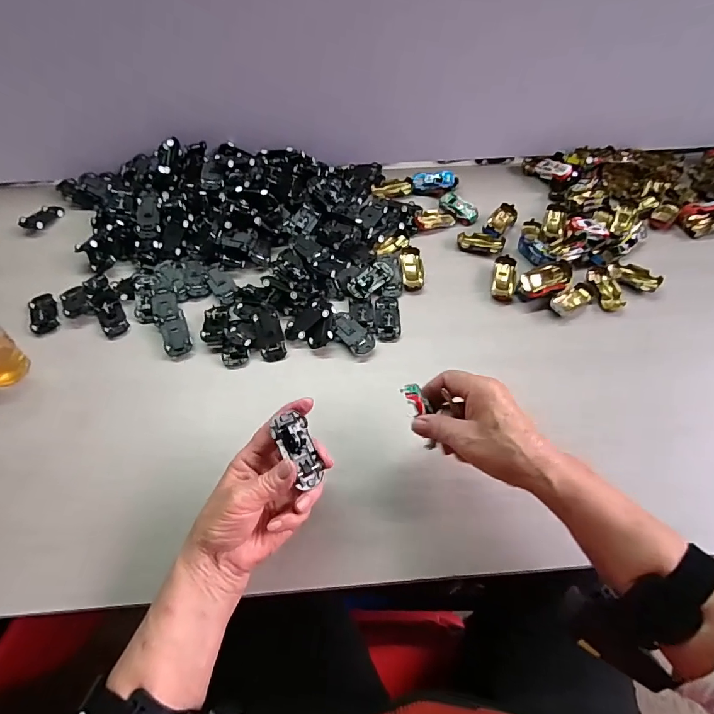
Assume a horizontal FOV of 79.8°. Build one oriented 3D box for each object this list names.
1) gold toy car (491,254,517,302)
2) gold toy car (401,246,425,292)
[{"bbox_3d":[0.193,-0.104,0.562,0.028,0.019,0.069,12,59,8],"label":"gold toy car"},{"bbox_3d":[0.074,-0.117,0.569,0.030,0.015,0.070,-3,58,-1],"label":"gold toy car"}]

